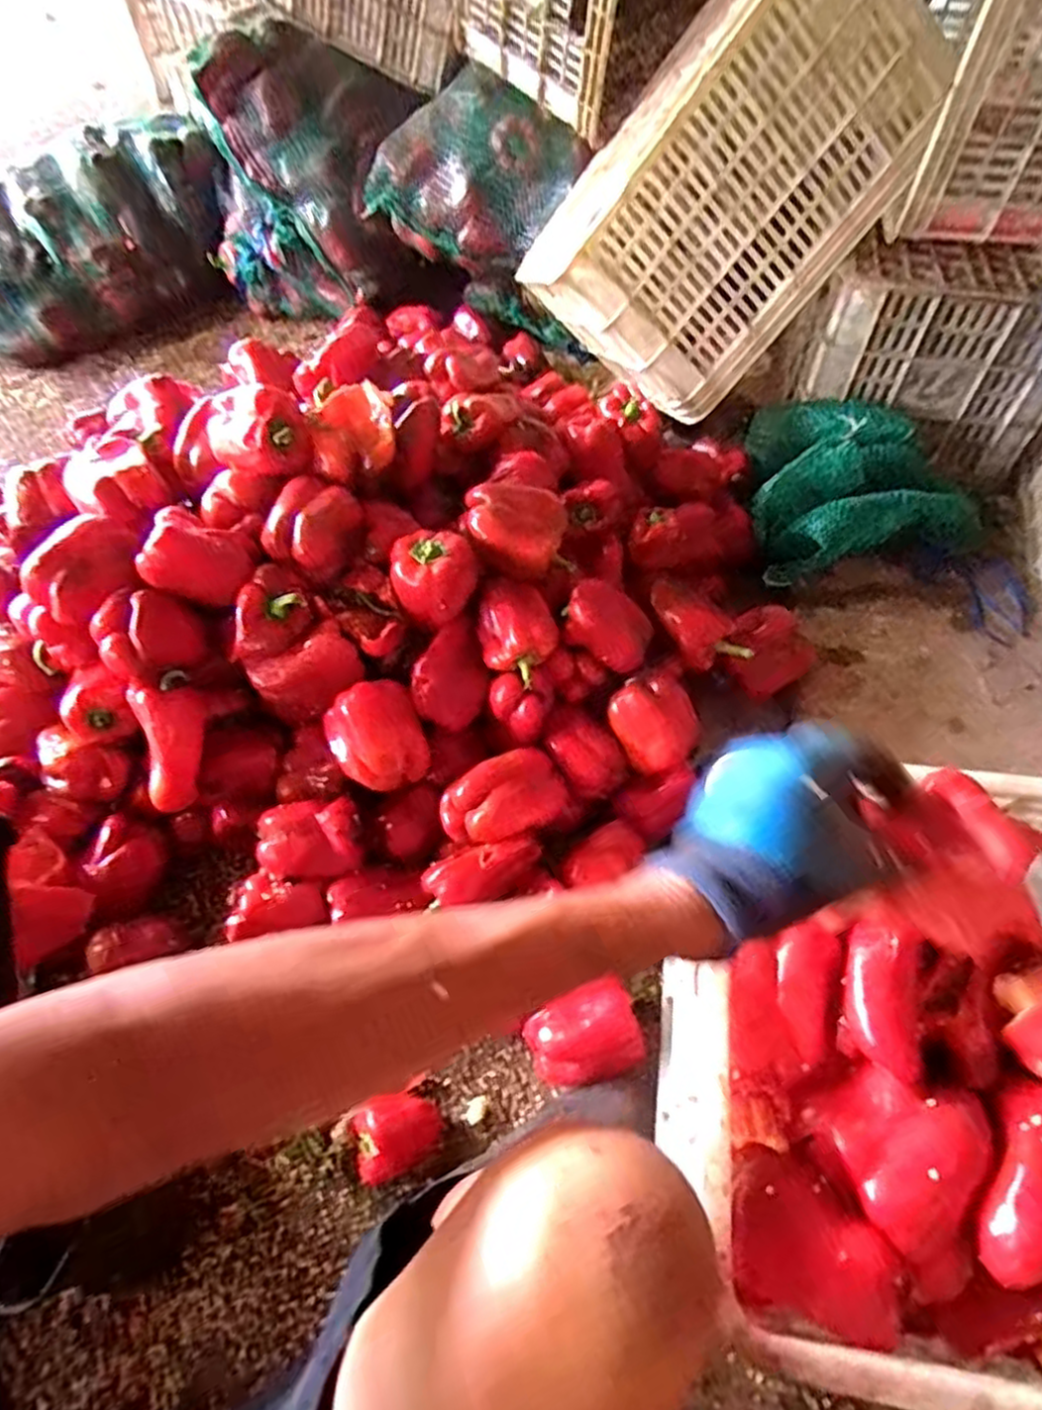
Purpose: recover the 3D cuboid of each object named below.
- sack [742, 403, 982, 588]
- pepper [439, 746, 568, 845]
[{"bbox_3d":[0.487,-0.342,1.034,0.299,0.120,0.325,-2,56,2],"label":"sack"},{"bbox_3d":[-0.021,0.102,0.778,0.126,0.071,0.078,-22,58,-12],"label":"pepper"}]

